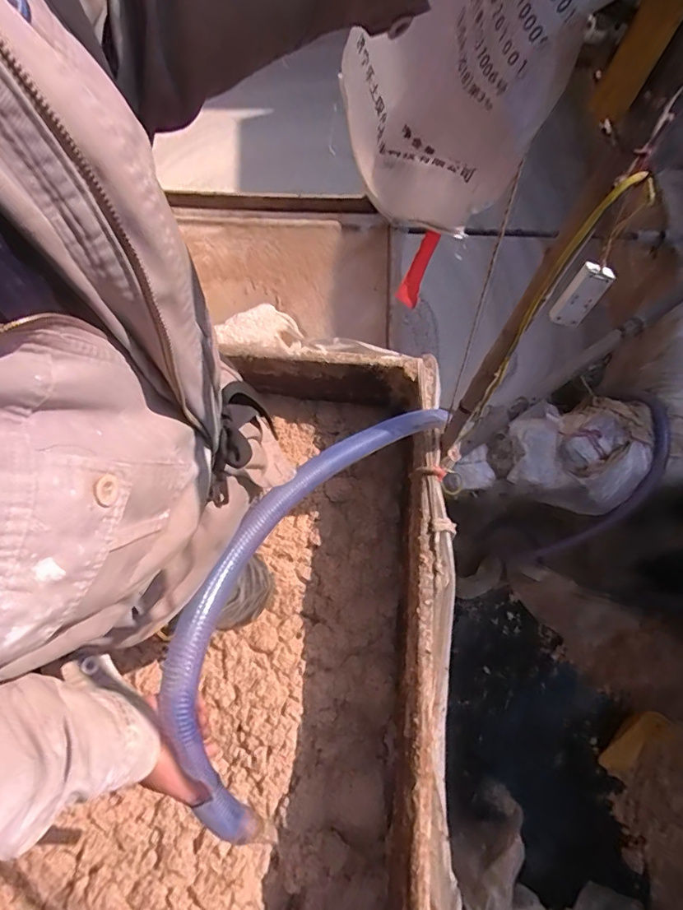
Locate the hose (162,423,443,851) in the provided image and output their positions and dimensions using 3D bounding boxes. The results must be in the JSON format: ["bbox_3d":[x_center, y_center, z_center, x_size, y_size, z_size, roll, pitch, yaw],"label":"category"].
[{"bbox_3d":[-0.019,0.133,0.792,0.201,0.206,0.782,30,53,8],"label":"hose"}]

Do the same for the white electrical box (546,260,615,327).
[{"bbox_3d":[0.348,-0.231,0.708,0.053,0.096,0.023,26,56,-3],"label":"white electrical box"}]

